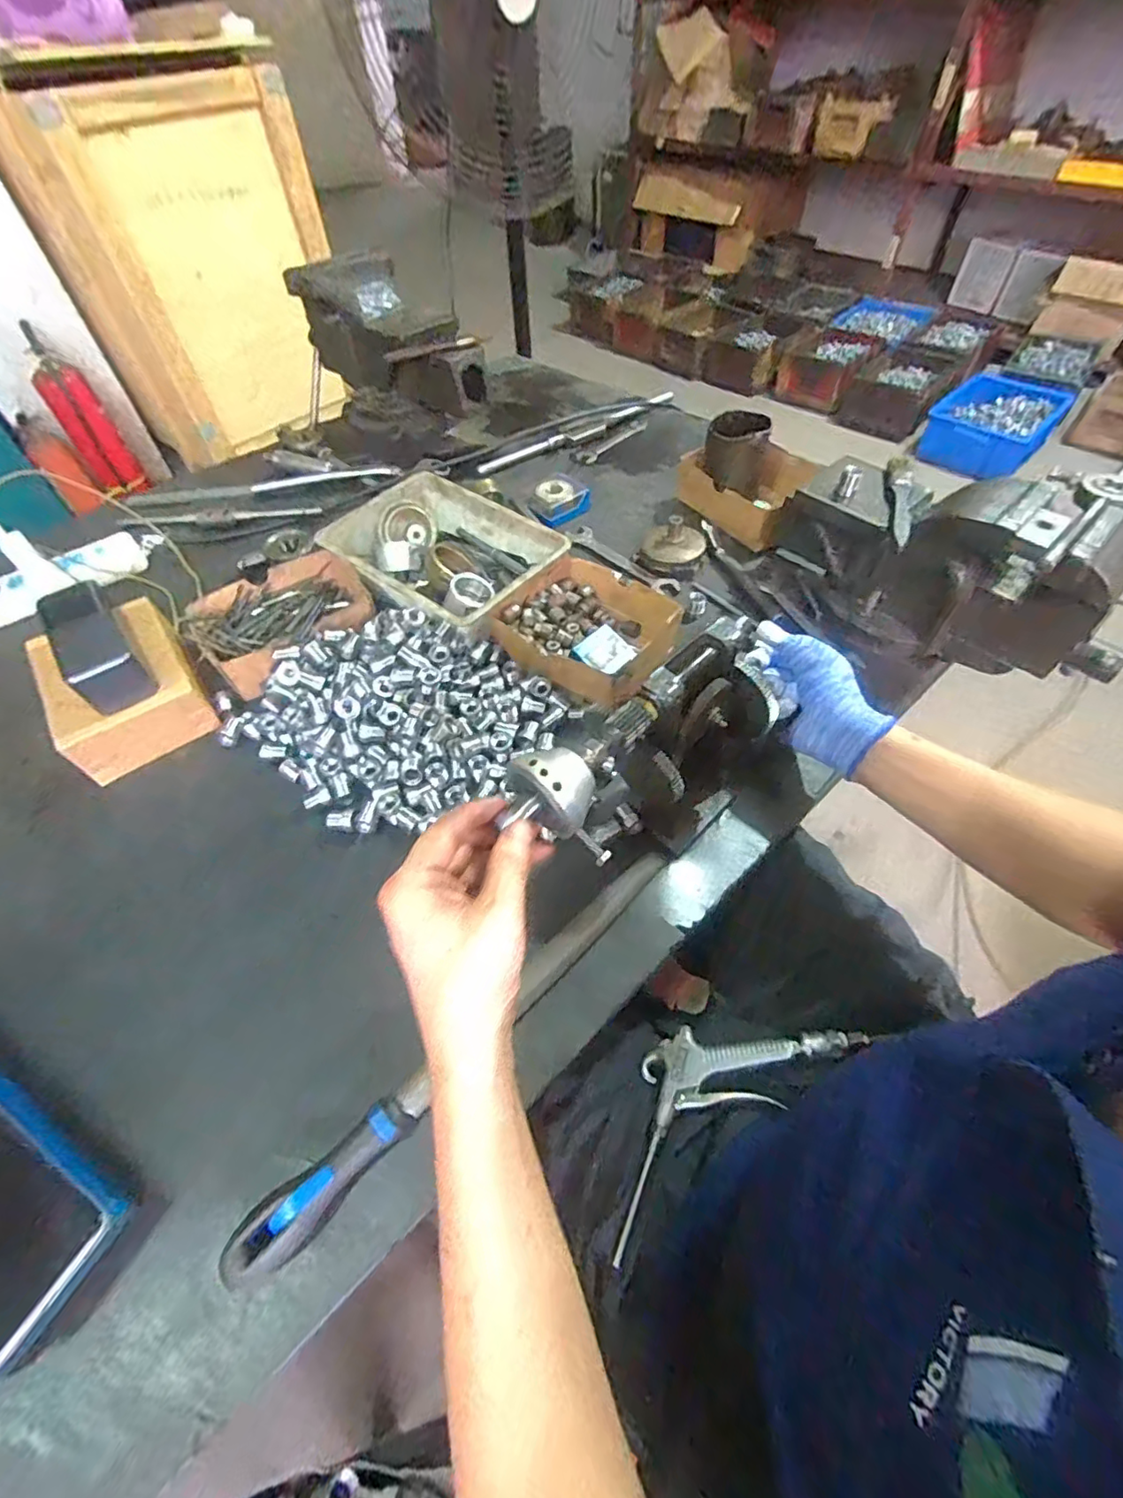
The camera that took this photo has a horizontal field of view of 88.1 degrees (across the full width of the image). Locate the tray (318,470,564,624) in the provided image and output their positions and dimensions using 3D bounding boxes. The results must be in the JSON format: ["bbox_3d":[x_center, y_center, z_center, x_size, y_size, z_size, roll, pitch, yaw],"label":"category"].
[{"bbox_3d":[-0.130,-0.220,0.656,0.242,0.056,0.170,32,61,24],"label":"tray"}]

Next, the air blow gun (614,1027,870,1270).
[{"bbox_3d":[0.121,0.280,0.474,0.241,0.023,0.100,-37,40,-11],"label":"air blow gun"}]

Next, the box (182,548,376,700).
[{"bbox_3d":[-0.296,-0.141,0.634,0.147,0.050,0.188,33,61,24],"label":"box"}]

